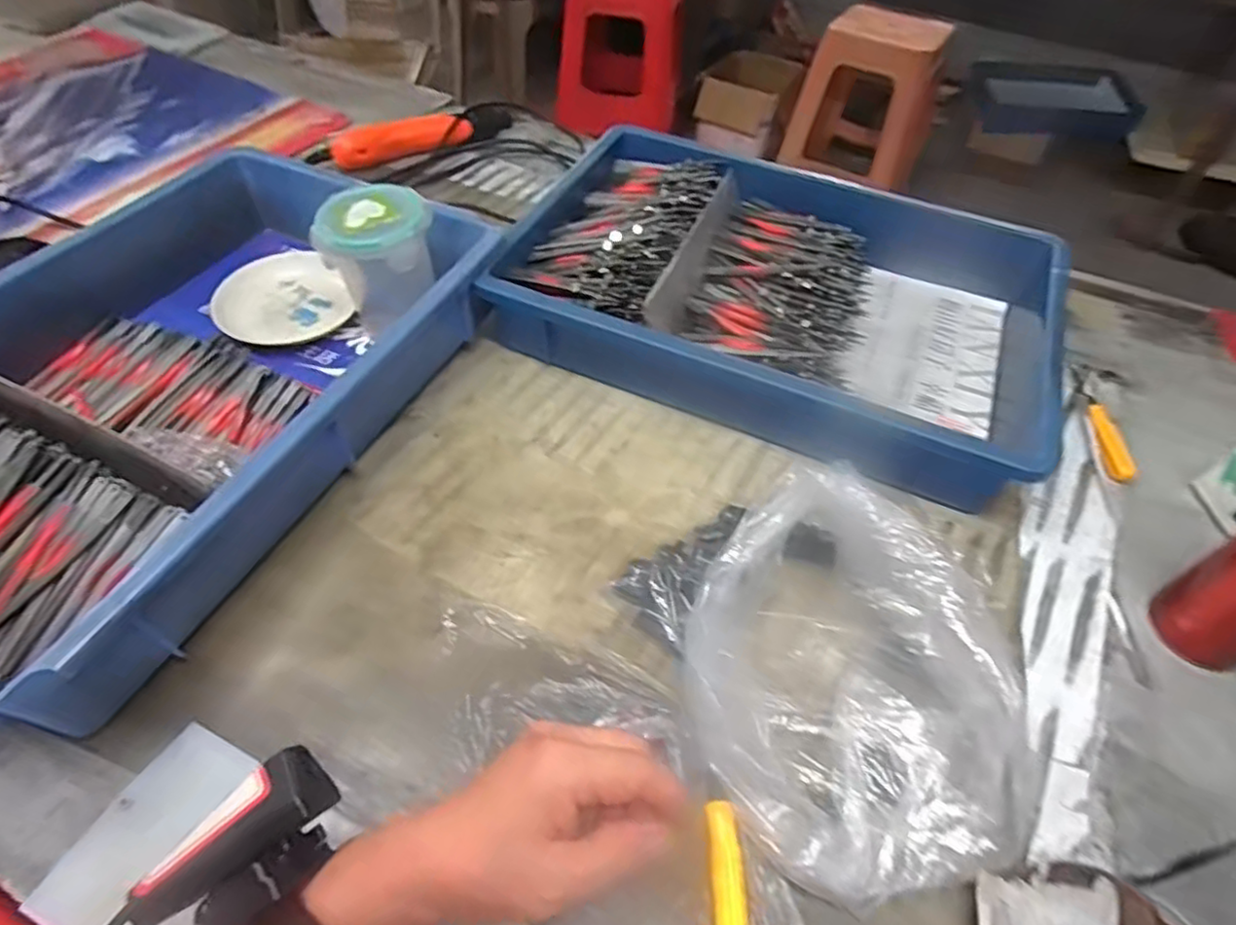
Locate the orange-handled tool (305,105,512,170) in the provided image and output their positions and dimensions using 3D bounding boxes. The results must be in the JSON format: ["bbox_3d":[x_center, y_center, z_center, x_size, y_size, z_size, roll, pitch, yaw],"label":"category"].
[{"bbox_3d":[-0.223,-0.362,0.715,0.235,0.037,0.052,-23,57,-20],"label":"orange-handled tool"}]

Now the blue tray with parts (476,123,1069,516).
[{"bbox_3d":[0.136,-0.155,0.558,0.409,0.085,0.292,19,53,12],"label":"blue tray with parts"}]

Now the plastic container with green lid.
[{"bbox_3d":[-0.181,-0.150,0.506,0.071,0.106,0.069,10,52,4],"label":"plastic container with green lid"}]

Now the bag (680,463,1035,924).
[{"bbox_3d":[0.110,0.111,0.338,0.143,0.097,0.196,-13,54,-13],"label":"bag"}]

